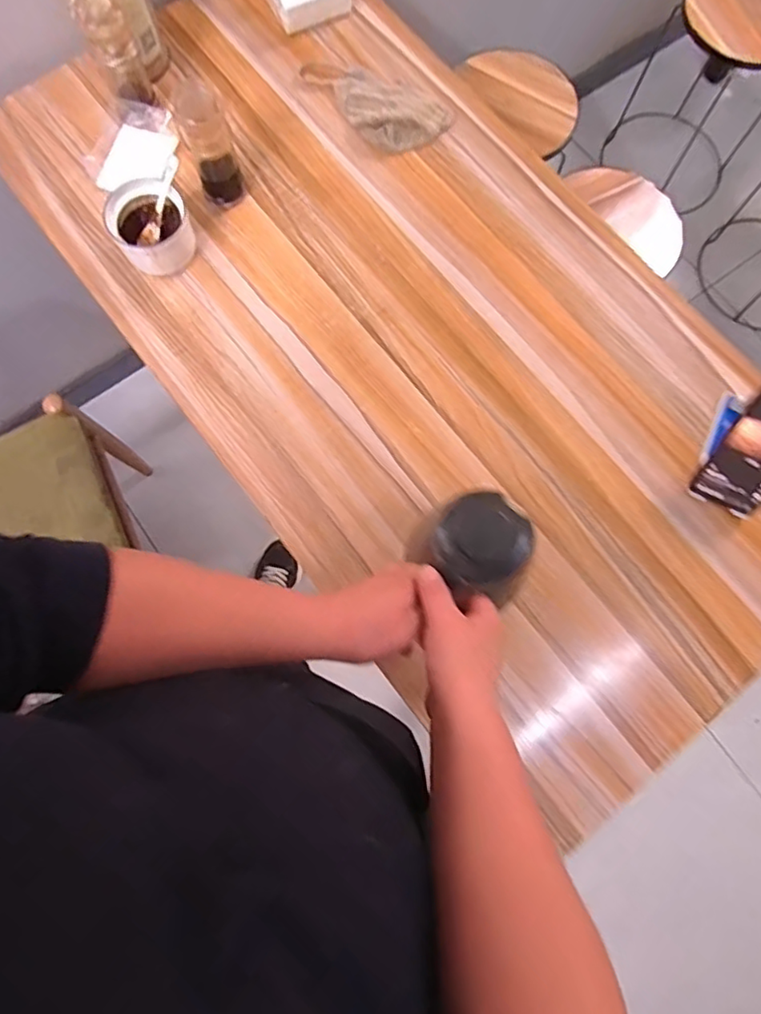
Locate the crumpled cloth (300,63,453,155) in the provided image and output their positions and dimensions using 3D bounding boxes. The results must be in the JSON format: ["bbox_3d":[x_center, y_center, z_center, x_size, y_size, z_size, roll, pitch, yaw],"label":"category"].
[{"bbox_3d":[-0.007,-0.559,0.796,0.204,0.025,0.104,39,80,8],"label":"crumpled cloth"}]

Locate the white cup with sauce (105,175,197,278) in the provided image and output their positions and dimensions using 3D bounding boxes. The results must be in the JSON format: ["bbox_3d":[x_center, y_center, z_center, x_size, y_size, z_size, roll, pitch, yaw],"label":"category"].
[{"bbox_3d":[-0.278,-0.340,0.718,0.088,0.061,0.087,0,77,0],"label":"white cup with sauce"}]

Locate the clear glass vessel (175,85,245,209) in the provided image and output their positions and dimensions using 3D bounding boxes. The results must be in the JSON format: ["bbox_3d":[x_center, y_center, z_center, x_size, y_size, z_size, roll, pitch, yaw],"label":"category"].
[{"bbox_3d":[-0.206,-0.436,0.710,0.049,0.123,0.056,-24,78,-6],"label":"clear glass vessel"}]

